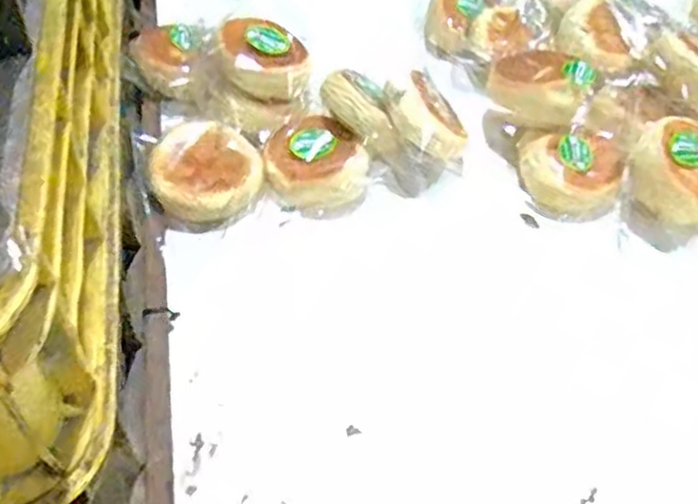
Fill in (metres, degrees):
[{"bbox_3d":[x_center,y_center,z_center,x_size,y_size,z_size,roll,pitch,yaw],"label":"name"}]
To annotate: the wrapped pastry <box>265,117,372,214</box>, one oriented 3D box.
[{"bbox_3d":[-0.026,-0.073,0.606,0.088,0.047,0.079,-4,55,-8],"label":"wrapped pastry"}]

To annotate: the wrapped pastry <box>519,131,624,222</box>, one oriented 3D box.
[{"bbox_3d":[0.196,-0.067,0.621,0.082,0.039,0.070,-1,54,-6],"label":"wrapped pastry"}]

